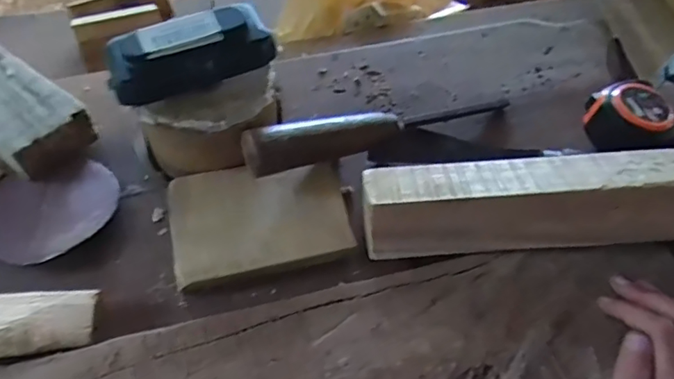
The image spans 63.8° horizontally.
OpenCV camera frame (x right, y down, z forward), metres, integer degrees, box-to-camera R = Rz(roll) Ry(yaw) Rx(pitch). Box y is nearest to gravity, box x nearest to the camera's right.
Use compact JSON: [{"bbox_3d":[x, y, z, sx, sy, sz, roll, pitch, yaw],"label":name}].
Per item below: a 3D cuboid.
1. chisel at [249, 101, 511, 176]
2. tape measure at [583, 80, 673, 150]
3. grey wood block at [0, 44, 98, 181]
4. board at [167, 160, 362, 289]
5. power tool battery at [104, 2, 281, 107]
[{"bbox_3d":[0.039,-0.049,0.426,0.234,0.027,0.029,-14,55,-29],"label":"chisel"},{"bbox_3d":[0.236,-0.057,0.435,0.062,0.036,0.061,3,59,-3],"label":"tape measure"},{"bbox_3d":[-0.248,-0.060,0.416,0.123,0.040,0.065,36,63,16],"label":"grey wood block"},{"bbox_3d":[-0.054,0.020,0.383,0.122,0.013,0.082,-7,59,-11],"label":"board"},{"bbox_3d":[-0.095,-0.090,0.355,0.104,0.032,0.035,-19,63,-18],"label":"power tool battery"}]

